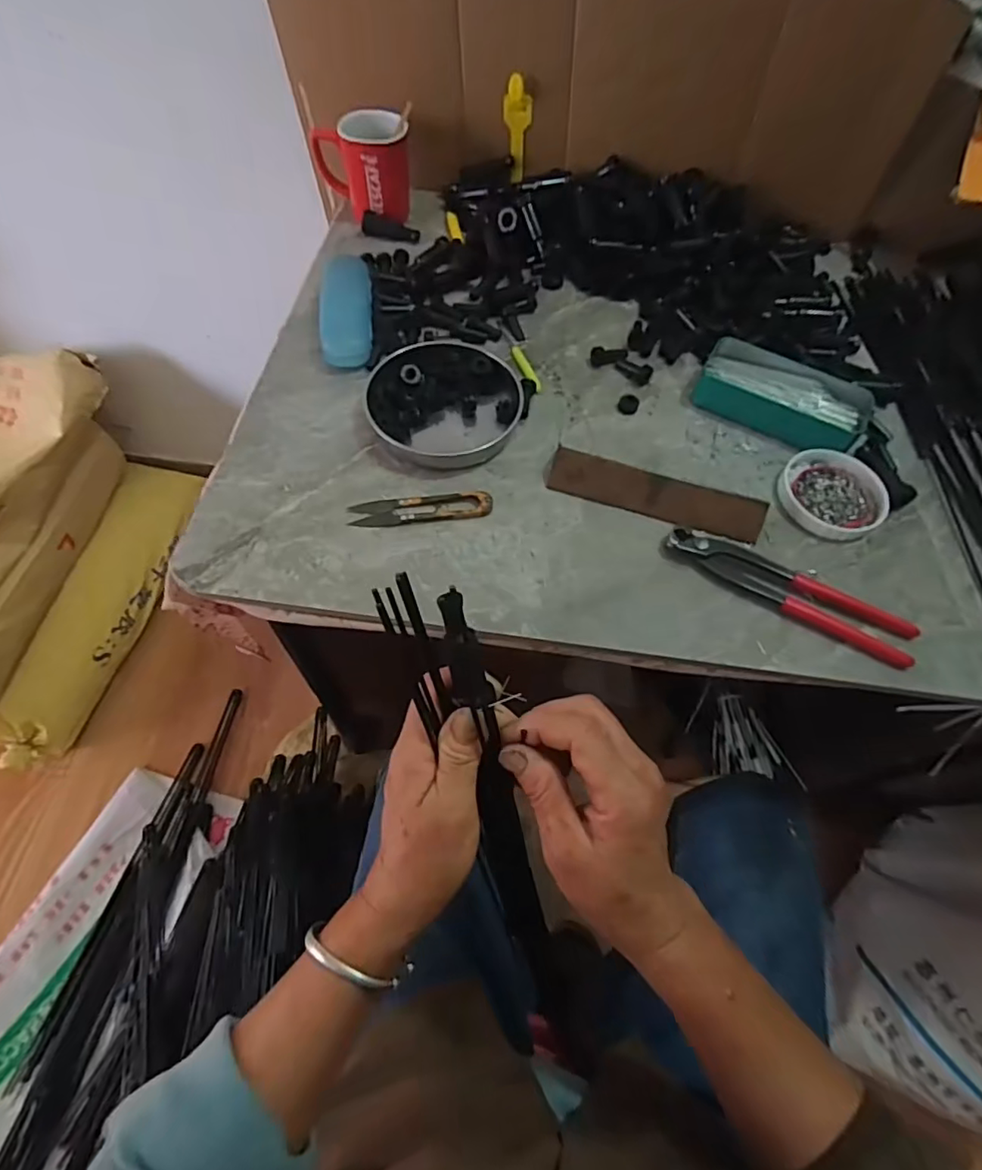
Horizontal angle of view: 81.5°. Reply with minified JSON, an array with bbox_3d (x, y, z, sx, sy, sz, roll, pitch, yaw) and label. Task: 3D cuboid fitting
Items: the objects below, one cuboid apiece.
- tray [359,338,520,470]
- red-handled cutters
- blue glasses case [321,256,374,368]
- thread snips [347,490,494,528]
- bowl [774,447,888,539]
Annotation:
[{"bbox_3d":[-0.042,-0.166,0.517,0.136,0.026,0.125,1,60,-3],"label":"tray"},{"bbox_3d":[0.233,0.002,0.446,0.193,0.015,0.042,27,62,12],"label":"red-handled cutters"},{"bbox_3d":[-0.143,-0.279,0.571,0.048,0.025,0.143,-5,61,-6],"label":"blue glasses case"},{"bbox_3d":[-0.057,-0.064,0.470,0.115,0.009,0.027,-5,61,-6],"label":"thread snips"},{"bbox_3d":[0.305,-0.083,0.510,0.089,0.013,0.088,1,60,-3],"label":"bowl"}]

